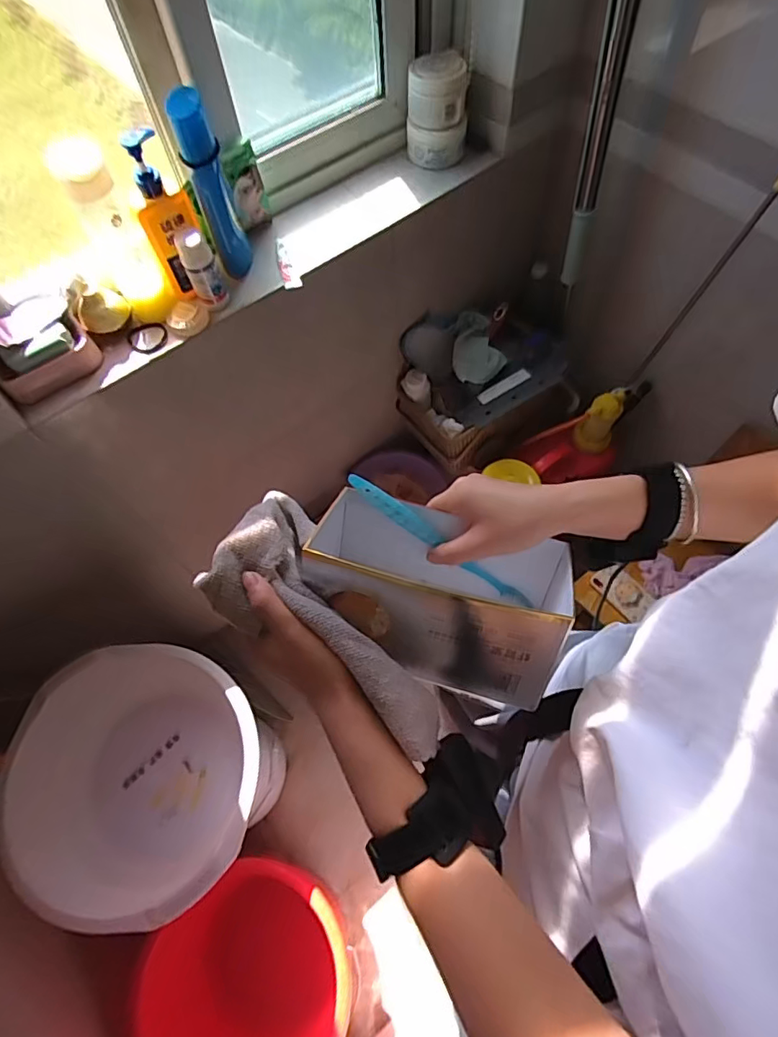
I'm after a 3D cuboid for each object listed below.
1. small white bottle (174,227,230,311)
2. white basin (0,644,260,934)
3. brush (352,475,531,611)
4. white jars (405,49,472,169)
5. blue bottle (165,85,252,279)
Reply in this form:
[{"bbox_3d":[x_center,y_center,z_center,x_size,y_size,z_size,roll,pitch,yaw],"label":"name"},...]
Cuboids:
[{"bbox_3d":[-0.252,-0.339,0.705,0.043,0.091,0.037,-28,66,-11],"label":"small white bottle"},{"bbox_3d":[-0.402,0.436,0.890,0.358,0.184,0.413,-38,68,-15],"label":"white basin"},{"bbox_3d":[0.042,0.020,0.421,0.177,0.012,0.012,36,69,-9],"label":"brush"},{"bbox_3d":[0.077,-0.651,0.834,0.093,0.117,0.096,5,65,5],"label":"white jars"},{"bbox_3d":[-0.232,-0.435,0.702,0.048,0.214,0.062,-17,65,-6],"label":"blue bottle"}]

